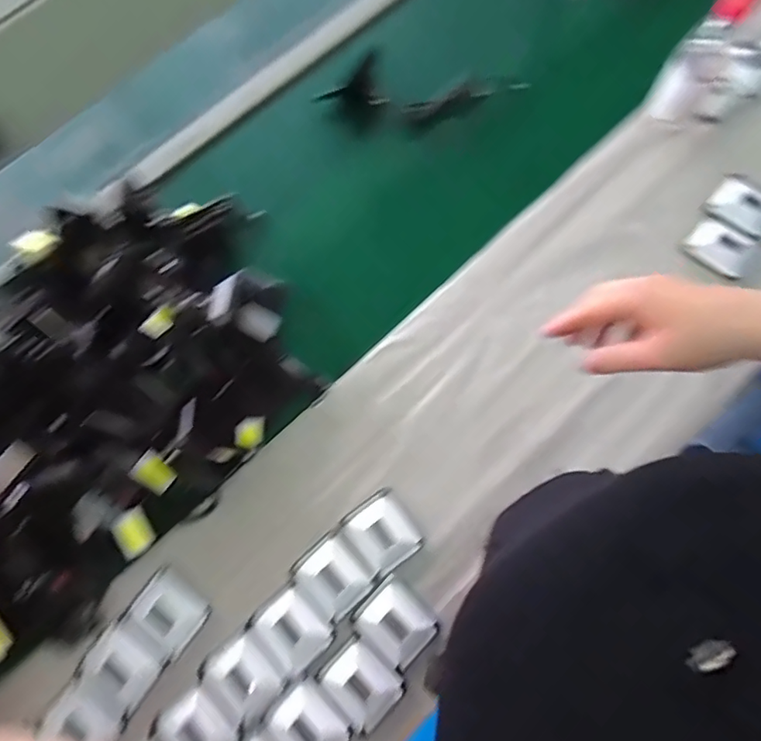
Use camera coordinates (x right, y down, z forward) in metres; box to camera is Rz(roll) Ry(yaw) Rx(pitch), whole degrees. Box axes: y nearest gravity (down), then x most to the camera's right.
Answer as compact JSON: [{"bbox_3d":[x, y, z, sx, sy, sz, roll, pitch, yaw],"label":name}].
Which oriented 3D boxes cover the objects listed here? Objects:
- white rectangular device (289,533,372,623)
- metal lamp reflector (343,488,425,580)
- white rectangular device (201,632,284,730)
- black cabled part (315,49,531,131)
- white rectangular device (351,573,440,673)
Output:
[{"bbox_3d":[-0.053,0.227,0.592,0.068,0.019,0.077,-41,77,-10],"label":"white rectangular device"},{"bbox_3d":[0.003,0.181,0.607,0.069,0.021,0.078,-35,76,-8],"label":"metal lamp reflector"},{"bbox_3d":[-0.148,0.331,0.575,0.066,0.014,0.081,-40,77,-10],"label":"white rectangular device"},{"bbox_3d":[0.058,-0.392,0.779,0.288,0.066,0.079,0,73,3],"label":"black cabled part"},{"bbox_3d":[0.016,0.274,0.584,0.067,0.013,0.077,-44,77,-11],"label":"white rectangular device"}]

